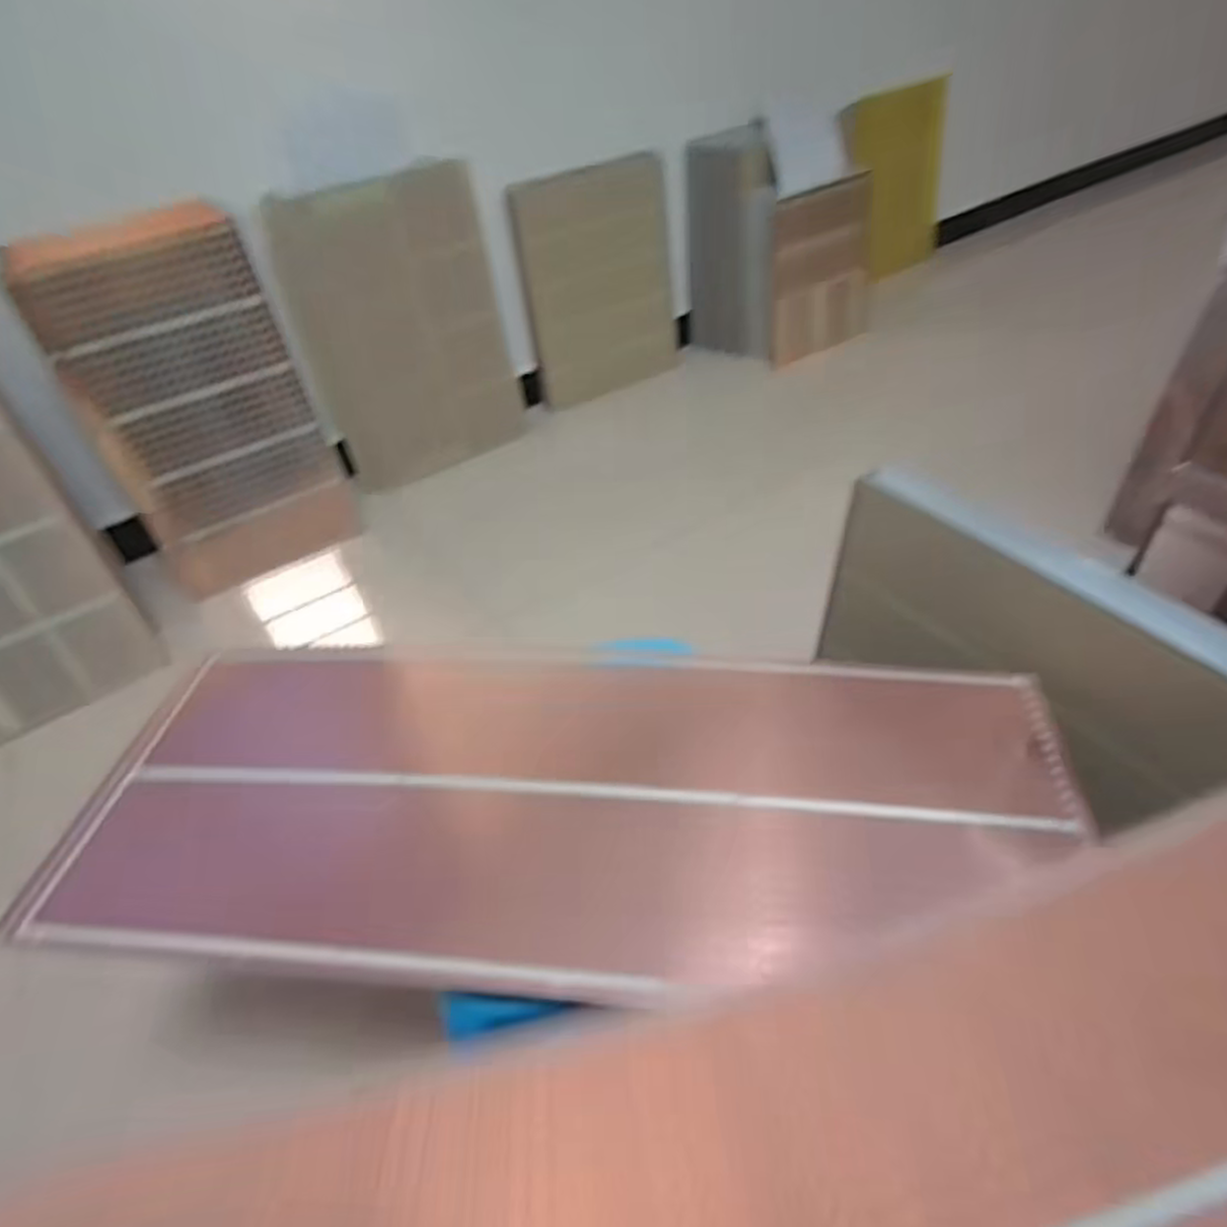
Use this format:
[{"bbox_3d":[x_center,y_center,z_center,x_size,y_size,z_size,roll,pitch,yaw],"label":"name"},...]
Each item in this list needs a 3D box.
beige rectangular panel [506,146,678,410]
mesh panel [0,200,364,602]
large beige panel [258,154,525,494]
[{"bbox_3d":[-0.022,-0.784,1.755,0.399,0.493,0.039,-22,39,-13],"label":"beige rectangular panel"},{"bbox_3d":[-0.724,-0.347,1.317,0.359,0.596,0.105,-29,48,-22],"label":"mesh panel"},{"bbox_3d":[-0.435,-0.601,1.576,0.424,0.576,0.037,-24,35,-21],"label":"large beige panel"}]

